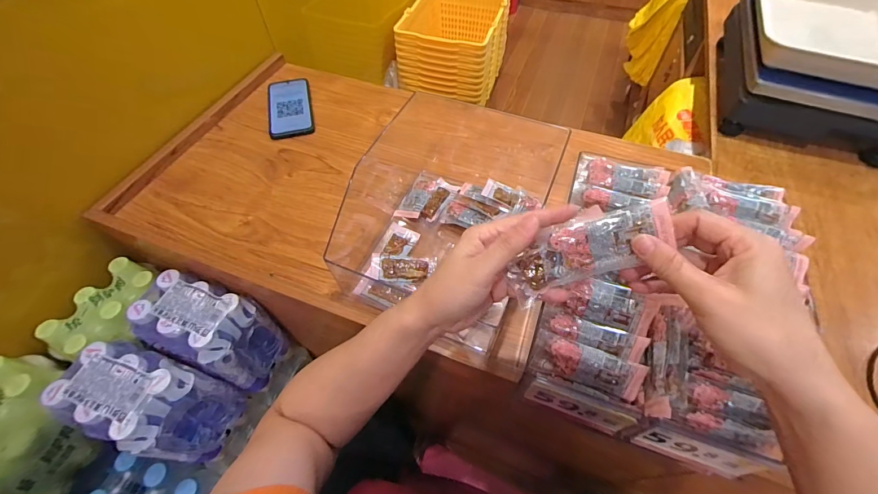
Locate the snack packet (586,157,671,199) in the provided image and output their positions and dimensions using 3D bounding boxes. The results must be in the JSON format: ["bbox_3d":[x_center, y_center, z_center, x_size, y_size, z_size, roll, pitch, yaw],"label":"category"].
[{"bbox_3d":[0.199,-0.073,0.394,0.081,0.009,0.040,15,58,10],"label":"snack packet"}]

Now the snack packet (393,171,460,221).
[{"bbox_3d":[-0.016,-0.078,0.571,0.069,0.017,0.101,20,59,14],"label":"snack packet"}]

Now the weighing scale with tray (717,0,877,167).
[{"bbox_3d":[0.680,-0.345,0.674,0.281,0.162,0.337,20,59,13],"label":"weighing scale with tray"}]

